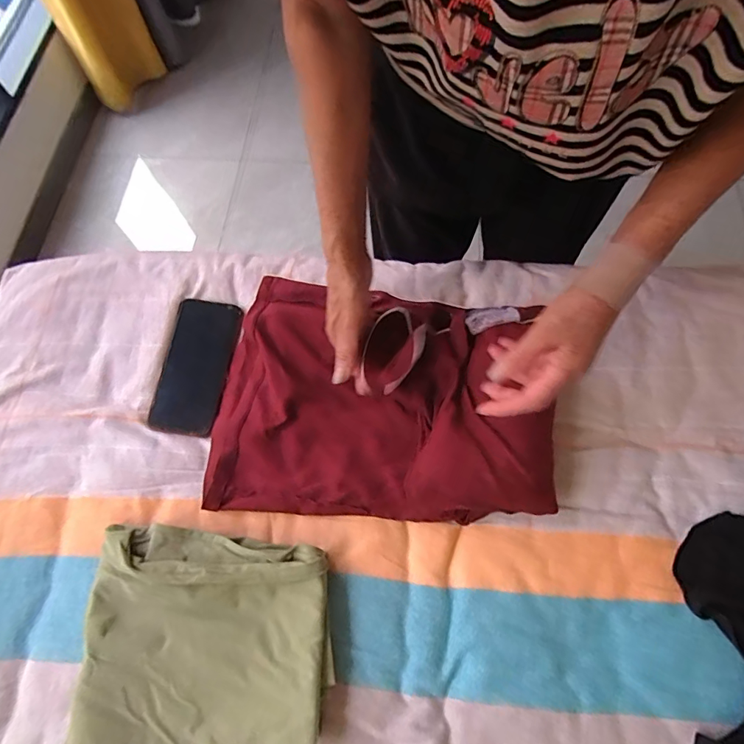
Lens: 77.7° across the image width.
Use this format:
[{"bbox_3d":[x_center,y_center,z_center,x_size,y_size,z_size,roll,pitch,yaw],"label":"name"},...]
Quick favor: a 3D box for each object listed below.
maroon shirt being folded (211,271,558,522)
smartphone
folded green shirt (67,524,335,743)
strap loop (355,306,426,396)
[{"bbox_3d":[0.006,0.017,0.492,0.346,0.064,0.254,2,69,4],"label":"maroon shirt being folded"},{"bbox_3d":[-0.206,-0.009,0.538,0.078,0.008,0.162,7,70,6],"label":"smartphone"},{"bbox_3d":[-0.151,0.243,0.429,0.224,0.036,0.191,-3,69,2],"label":"folded green shirt"},{"bbox_3d":[0.024,-0.028,0.493,0.063,0.041,0.108,7,70,6],"label":"strap loop"}]

